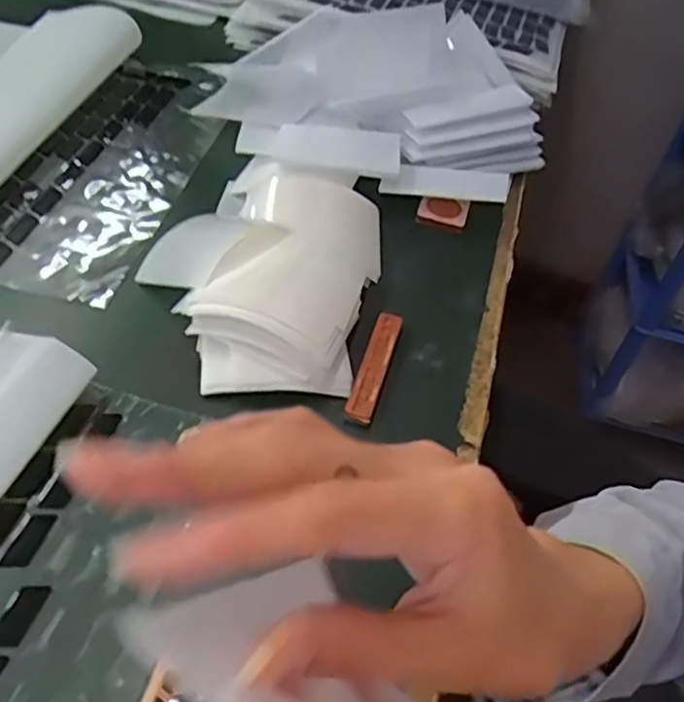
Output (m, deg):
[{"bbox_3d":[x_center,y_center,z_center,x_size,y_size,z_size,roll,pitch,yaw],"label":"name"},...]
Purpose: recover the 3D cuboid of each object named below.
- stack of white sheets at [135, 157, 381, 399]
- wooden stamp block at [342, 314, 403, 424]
[{"bbox_3d":[-0.039,-0.051,0.362,0.113,0.029,0.164,8,48,-1],"label":"stack of white sheets"},{"bbox_3d":[0.016,0.006,0.334,0.014,0.006,0.067,16,49,6],"label":"wooden stamp block"}]

